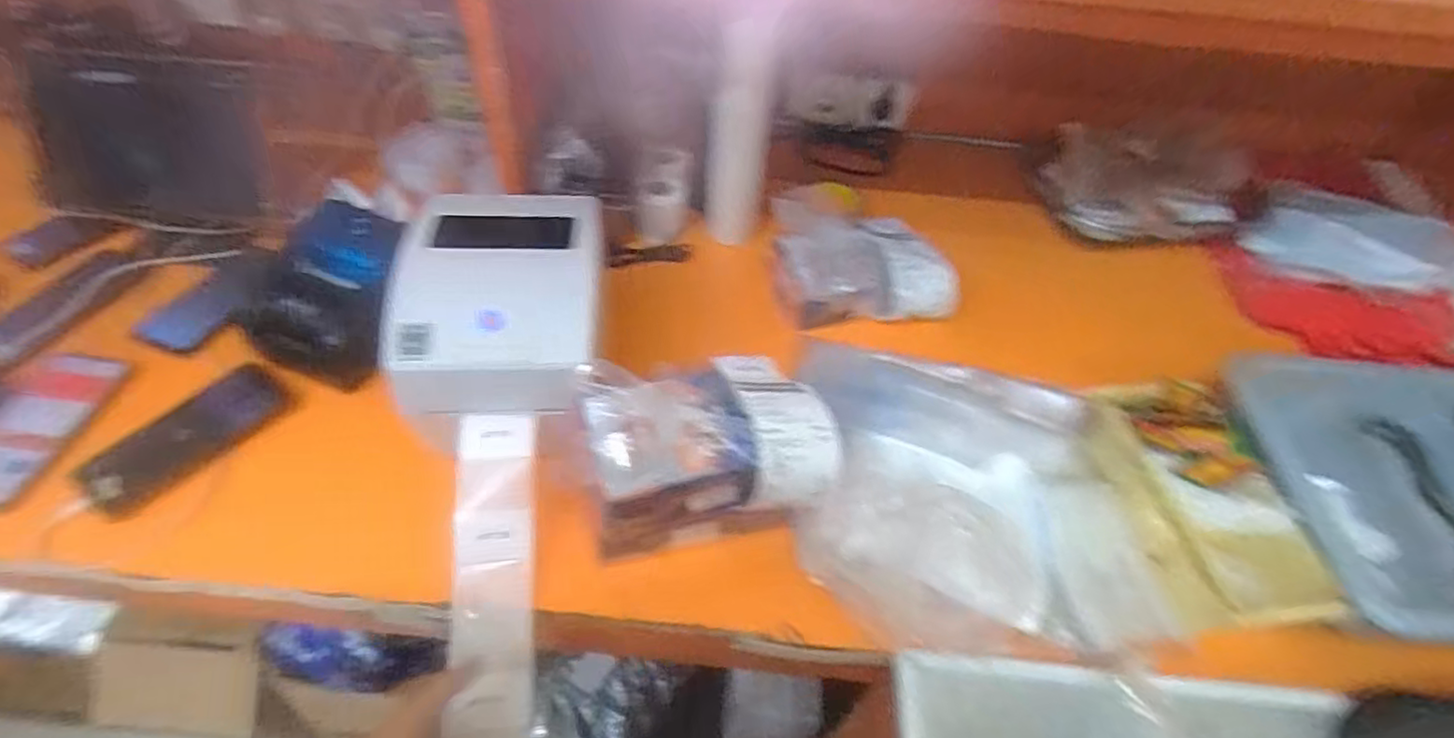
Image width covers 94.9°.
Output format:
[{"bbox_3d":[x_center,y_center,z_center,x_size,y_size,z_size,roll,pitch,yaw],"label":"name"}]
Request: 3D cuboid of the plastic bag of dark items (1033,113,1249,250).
[{"bbox_3d":[0.530,-0.231,0.852,0.246,0.157,0.098,14,50,8],"label":"plastic bag of dark items"}]

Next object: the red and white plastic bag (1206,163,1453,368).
[{"bbox_3d":[0.786,-0.112,0.799,0.329,0.154,0.150,27,53,17],"label":"red and white plastic bag"}]

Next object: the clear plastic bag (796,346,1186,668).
[{"bbox_3d":[0.238,0.093,0.628,0.334,0.065,0.326,9,50,3],"label":"clear plastic bag"}]

